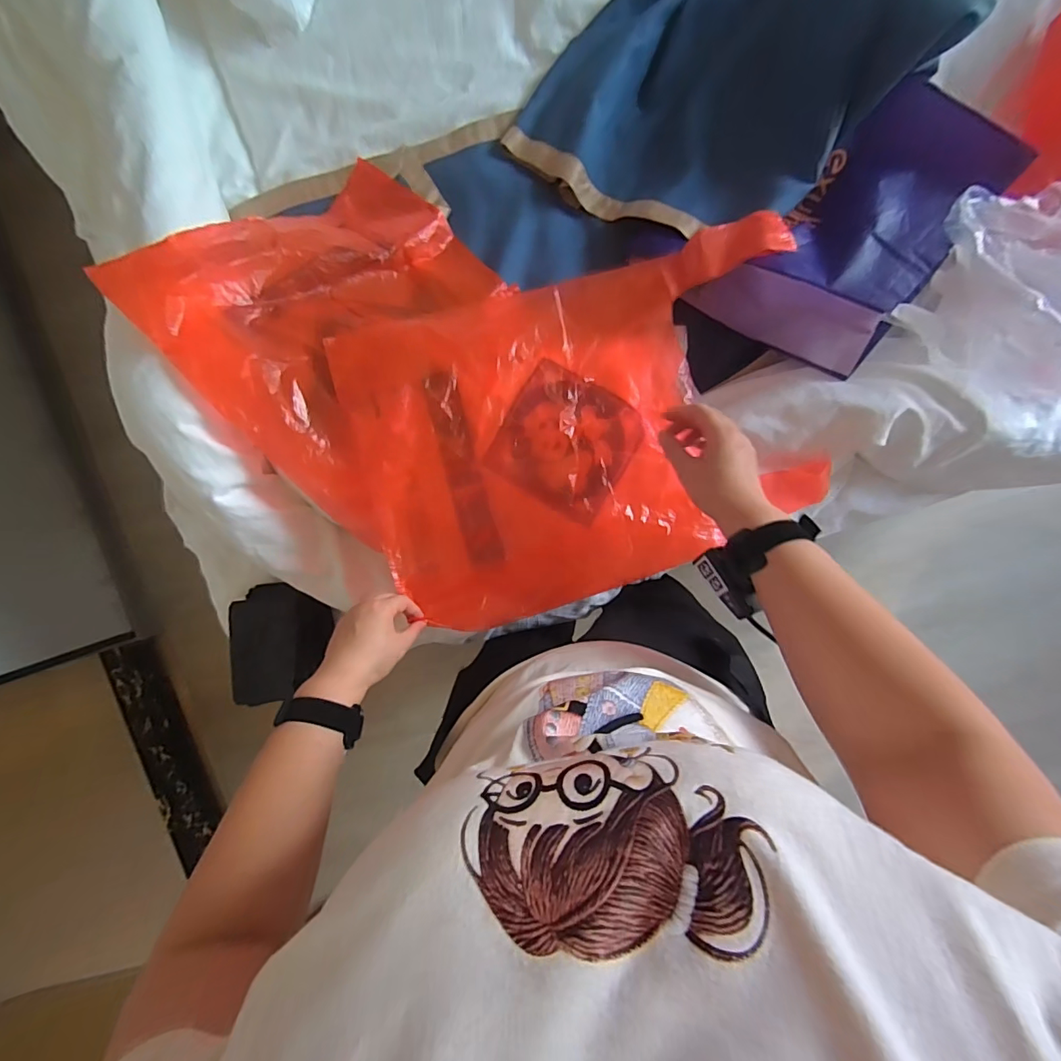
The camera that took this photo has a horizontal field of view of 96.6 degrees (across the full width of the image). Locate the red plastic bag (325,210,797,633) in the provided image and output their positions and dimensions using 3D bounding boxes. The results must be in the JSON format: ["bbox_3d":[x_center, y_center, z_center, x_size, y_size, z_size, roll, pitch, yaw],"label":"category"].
[{"bbox_3d":[0.047,-0.112,0.562,0.500,0.050,0.368,-15,94,5],"label":"red plastic bag"}]

